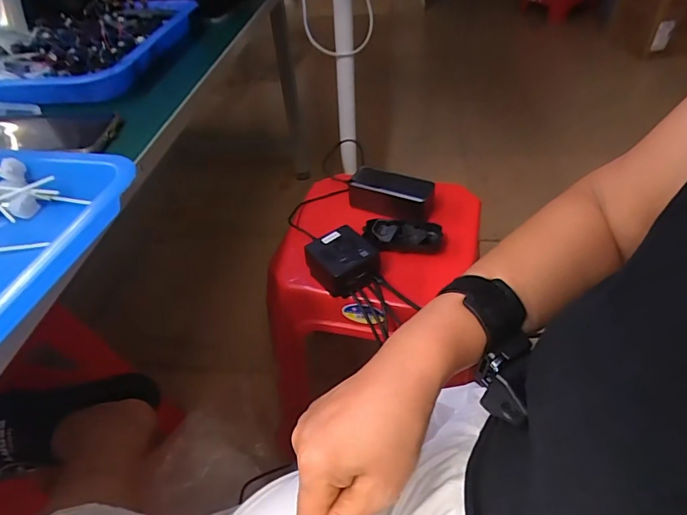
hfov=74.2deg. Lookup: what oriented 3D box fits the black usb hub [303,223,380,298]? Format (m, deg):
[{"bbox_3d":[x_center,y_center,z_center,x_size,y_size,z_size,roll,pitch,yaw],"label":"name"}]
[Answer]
[{"bbox_3d":[0.000,0.004,0.605,0.081,0.044,0.076,-27,47,-22],"label":"black usb hub"}]

